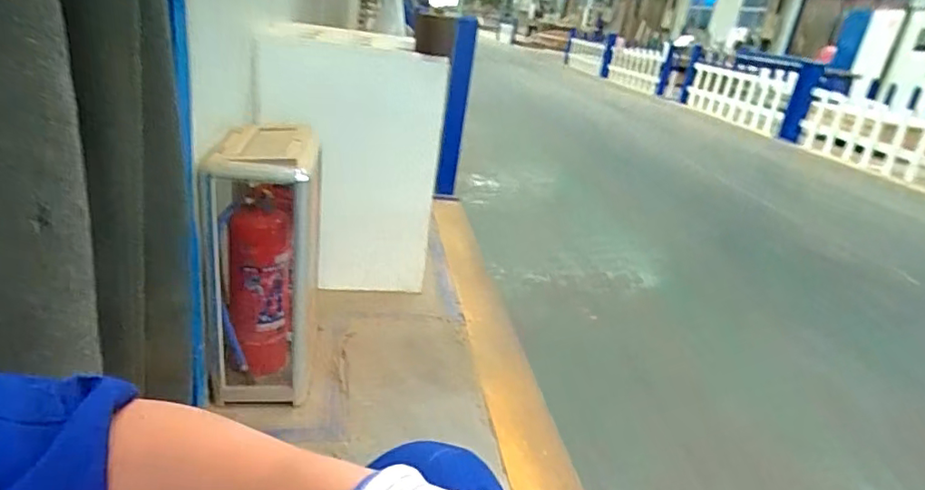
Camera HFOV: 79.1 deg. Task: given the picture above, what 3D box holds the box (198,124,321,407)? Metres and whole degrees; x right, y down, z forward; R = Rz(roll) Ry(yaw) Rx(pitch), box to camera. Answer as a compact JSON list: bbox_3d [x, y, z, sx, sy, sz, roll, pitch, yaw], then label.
[{"bbox_3d":[-0.473,0.039,1.363,0.226,0.540,0.379,3,21,-12],"label":"box"}]

